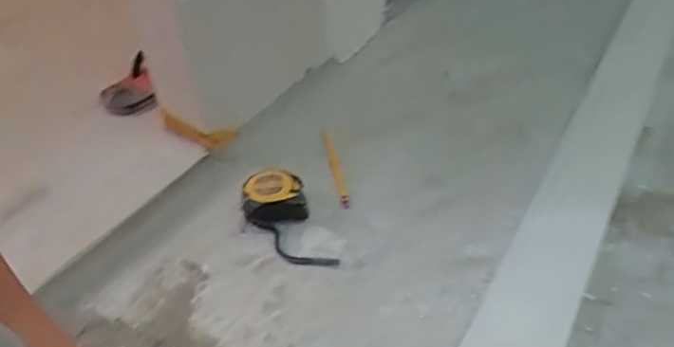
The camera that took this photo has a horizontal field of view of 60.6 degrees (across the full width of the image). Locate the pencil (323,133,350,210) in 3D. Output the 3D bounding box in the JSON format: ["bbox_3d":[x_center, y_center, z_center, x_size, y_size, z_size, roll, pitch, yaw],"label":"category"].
[{"bbox_3d":[-0.002,-0.006,0.785,0.012,0.006,0.160,-10,40,-5],"label":"pencil"}]

